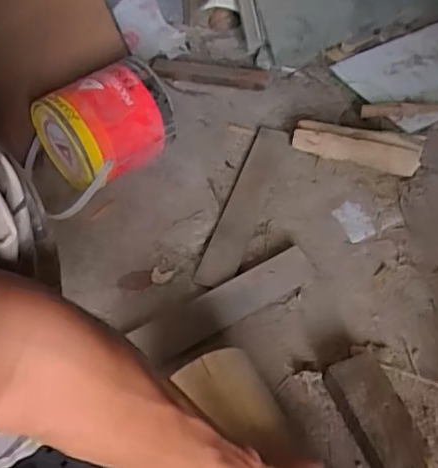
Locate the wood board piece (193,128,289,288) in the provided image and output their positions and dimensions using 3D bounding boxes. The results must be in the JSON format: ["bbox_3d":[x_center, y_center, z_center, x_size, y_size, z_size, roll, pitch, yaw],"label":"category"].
[{"bbox_3d":[0.040,-0.050,0.856,0.051,0.020,0.325,14,53,14],"label":"wood board piece"}]

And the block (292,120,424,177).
[{"bbox_3d":[0.219,-0.141,0.905,0.200,0.057,0.044,12,54,13],"label":"block"}]

